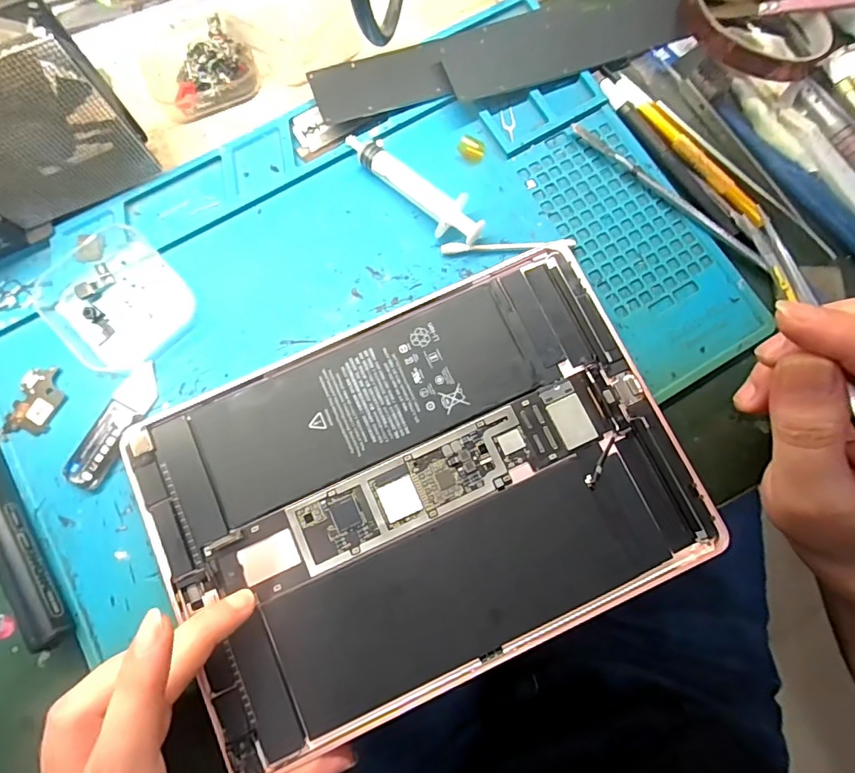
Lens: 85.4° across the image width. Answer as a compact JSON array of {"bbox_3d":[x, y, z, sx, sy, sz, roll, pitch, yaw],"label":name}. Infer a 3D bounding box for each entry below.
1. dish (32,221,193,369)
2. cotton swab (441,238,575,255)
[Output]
[{"bbox_3d":[-0.166,-0.049,0.245,0.063,0.013,0.076,-41,82,-7],"label":"dish"},{"bbox_3d":[0.043,-0.076,0.251,0.071,0.008,0.005,0,80,0],"label":"cotton swab"}]

